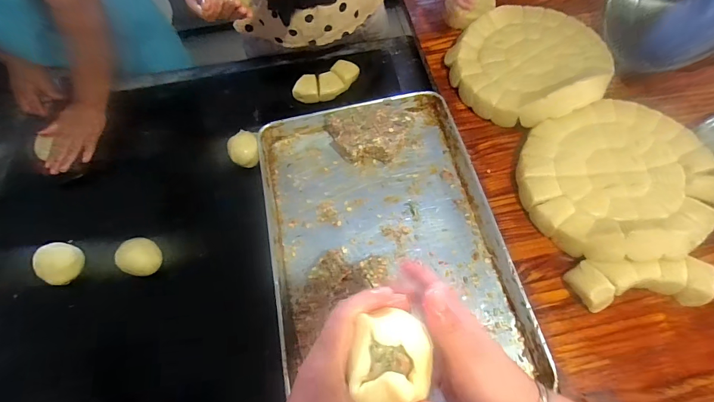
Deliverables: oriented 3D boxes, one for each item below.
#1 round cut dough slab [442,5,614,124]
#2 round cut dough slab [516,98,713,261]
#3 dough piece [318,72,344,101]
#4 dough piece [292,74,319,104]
[{"bbox_3d":[0.362,-0.298,0.764,0.297,0.097,0.294,0,64,0],"label":"round cut dough slab"},{"bbox_3d":[0.469,-0.038,0.650,0.333,0.073,0.301,-19,65,-10],"label":"round cut dough slab"},{"bbox_3d":[-0.060,-0.268,0.837,0.056,0.024,0.070,-4,64,-3],"label":"dough piece"},{"bbox_3d":[-0.121,-0.262,0.843,0.058,0.033,0.065,-6,64,-4],"label":"dough piece"}]

